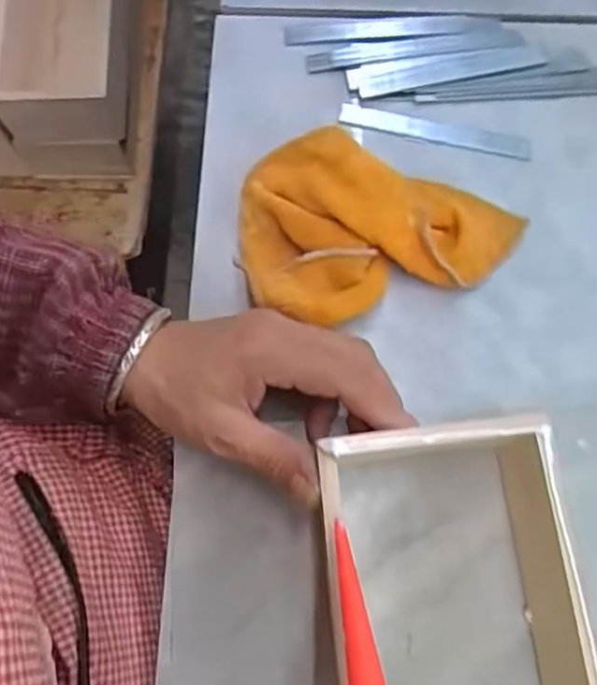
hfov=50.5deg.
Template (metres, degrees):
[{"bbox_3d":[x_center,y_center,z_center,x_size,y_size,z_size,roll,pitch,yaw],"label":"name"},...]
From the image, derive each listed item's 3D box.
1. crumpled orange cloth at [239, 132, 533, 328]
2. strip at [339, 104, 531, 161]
[{"bbox_3d":[0.042,-0.055,0.345,0.150,0.038,0.094,12,75,5],"label":"crumpled orange cloth"},{"bbox_3d":[0.083,-0.128,0.387,0.116,0.004,0.015,12,79,2],"label":"strip"}]

